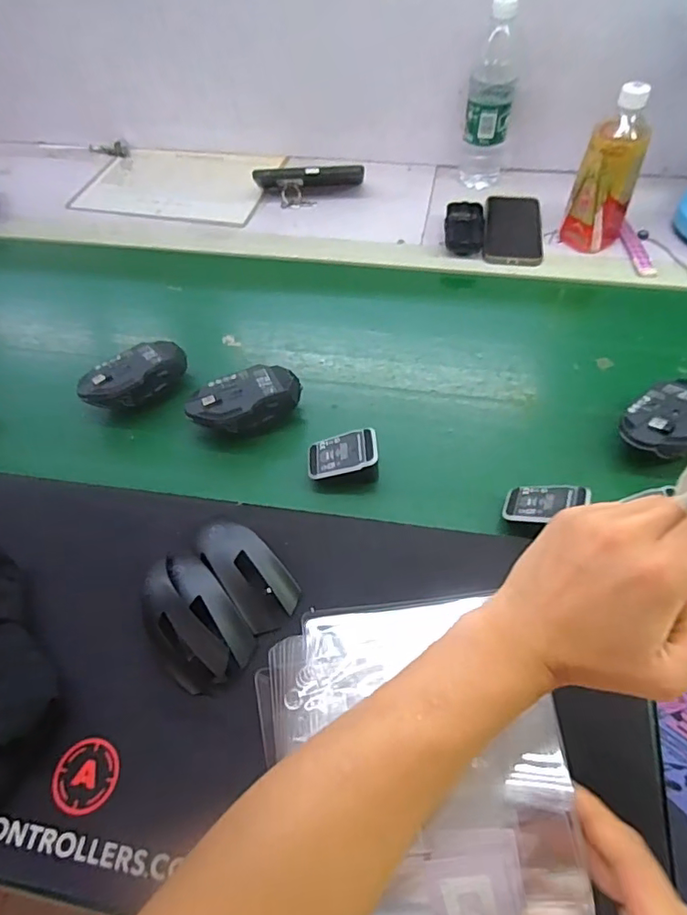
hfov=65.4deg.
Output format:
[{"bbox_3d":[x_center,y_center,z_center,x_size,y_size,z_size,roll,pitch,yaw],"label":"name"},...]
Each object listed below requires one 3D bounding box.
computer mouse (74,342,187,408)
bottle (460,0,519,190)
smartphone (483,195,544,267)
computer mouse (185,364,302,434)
[{"bbox_3d":[-0.230,-0.087,0.592,0.116,0.047,0.072,-31,60,-17],"label":"computer mouse"},{"bbox_3d":[0.209,-0.509,0.759,0.065,0.211,0.069,13,57,11],"label":"bottle"},{"bbox_3d":[0.238,-0.323,0.749,0.079,0.007,0.173,8,56,8],"label":"smartphone"},{"bbox_3d":[-0.104,-0.059,0.565,0.112,0.046,0.072,-26,58,-14],"label":"computer mouse"}]

